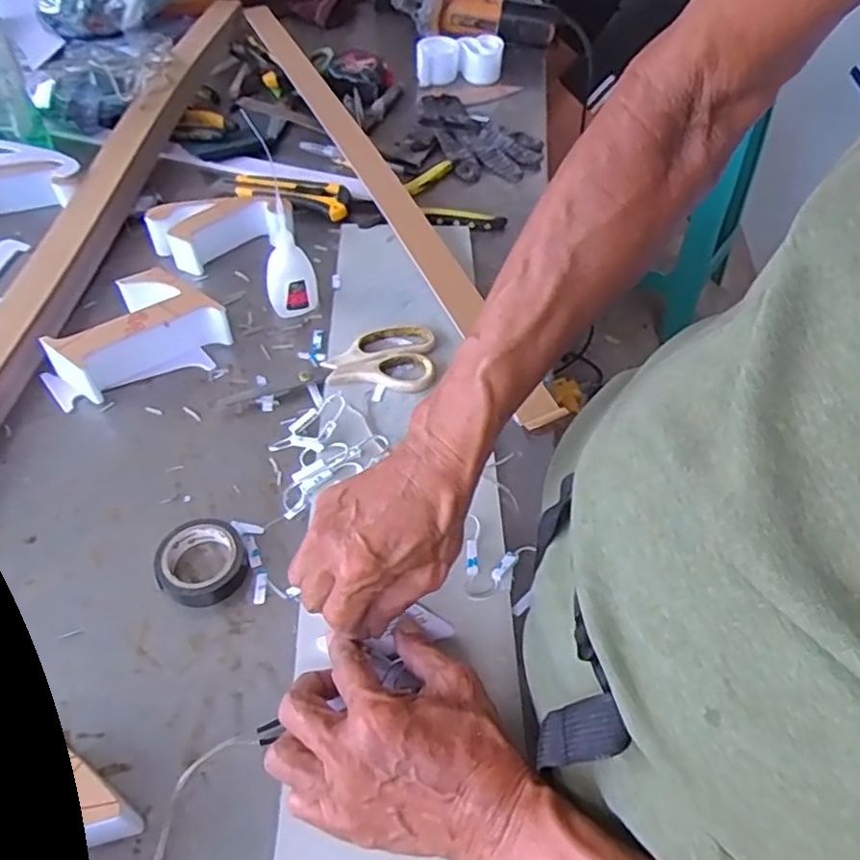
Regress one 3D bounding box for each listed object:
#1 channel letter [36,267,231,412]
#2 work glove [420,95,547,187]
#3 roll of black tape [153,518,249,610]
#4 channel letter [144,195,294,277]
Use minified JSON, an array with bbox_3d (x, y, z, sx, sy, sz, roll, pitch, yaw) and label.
[{"bbox_3d":[-0.258,-0.083,0.575,0.150,0.049,0.091,-28,58,-24],"label":"channel letter"},{"bbox_3d":[0.064,-0.379,0.859,0.125,0.021,0.194,-20,55,-19],"label":"work glove"},{"bbox_3d":[-0.155,0.089,0.453,0.057,0.024,0.056,2,51,-2],"label":"roll of black tape"},{"bbox_3d":[-0.213,-0.205,0.681,0.132,0.042,0.063,-22,56,-20],"label":"channel letter"}]

